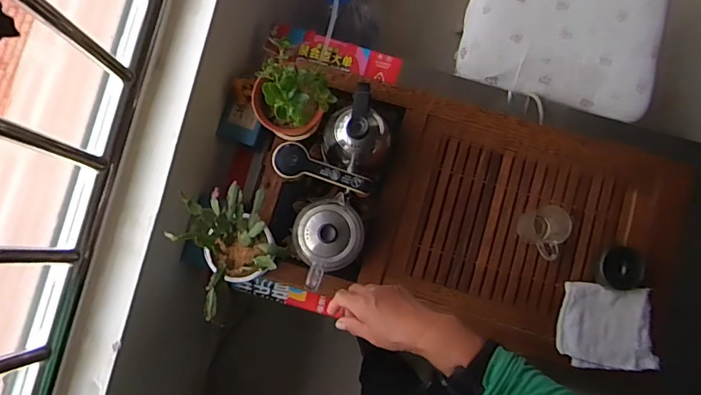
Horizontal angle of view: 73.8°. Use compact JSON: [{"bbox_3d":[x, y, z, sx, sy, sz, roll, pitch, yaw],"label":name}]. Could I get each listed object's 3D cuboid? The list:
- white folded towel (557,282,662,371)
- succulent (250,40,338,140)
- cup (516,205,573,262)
[{"bbox_3d":[0.490,0.247,0.903,0.171,0.033,0.156,1,83,0],"label":"white folded towel"},{"bbox_3d":[-0.113,-0.181,0.862,0.138,0.157,0.126,41,84,5],"label":"succulent"},{"bbox_3d":[0.382,0.068,0.905,0.071,0.080,0.098,-27,84,-3],"label":"cup"}]

